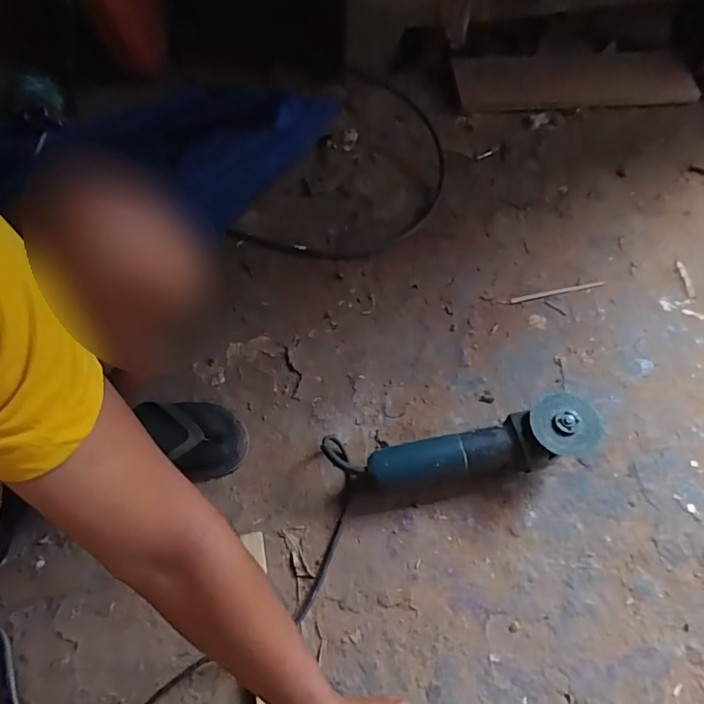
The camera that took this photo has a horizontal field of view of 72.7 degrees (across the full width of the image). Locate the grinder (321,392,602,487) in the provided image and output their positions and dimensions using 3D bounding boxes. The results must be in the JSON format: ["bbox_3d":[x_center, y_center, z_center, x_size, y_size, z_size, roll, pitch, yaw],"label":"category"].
[{"bbox_3d":[0.133,0.124,0.610,0.330,0.101,0.083,-6,64,-2],"label":"grinder"}]

